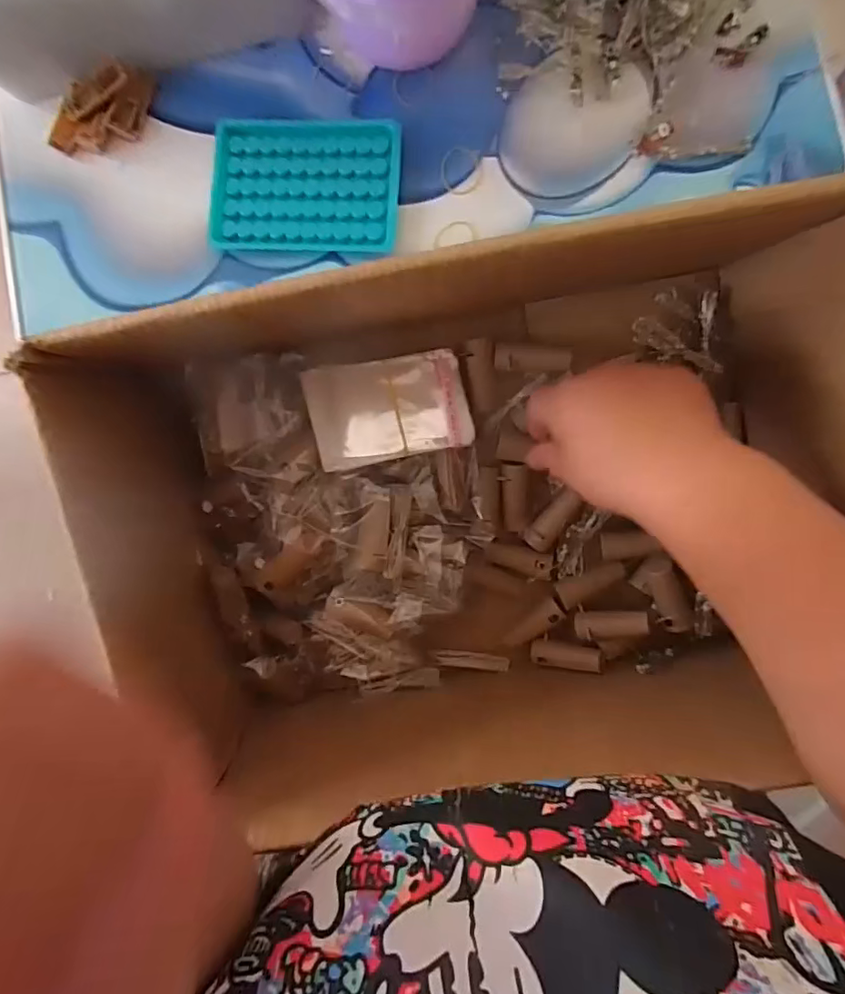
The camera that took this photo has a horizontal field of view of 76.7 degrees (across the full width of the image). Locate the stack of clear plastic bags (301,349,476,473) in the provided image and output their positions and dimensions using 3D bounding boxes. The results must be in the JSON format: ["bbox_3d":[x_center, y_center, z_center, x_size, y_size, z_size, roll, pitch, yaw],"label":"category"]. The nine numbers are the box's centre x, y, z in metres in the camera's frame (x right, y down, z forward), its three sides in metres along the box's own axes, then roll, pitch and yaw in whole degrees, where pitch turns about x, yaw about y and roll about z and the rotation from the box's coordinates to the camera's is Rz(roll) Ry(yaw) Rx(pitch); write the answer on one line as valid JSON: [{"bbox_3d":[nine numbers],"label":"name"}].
[{"bbox_3d":[-0.020,-0.059,0.349,0.105,0.006,0.065,-12,92,-20],"label":"stack of clear plastic bags"}]

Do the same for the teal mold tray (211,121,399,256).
[{"bbox_3d":[-0.083,-0.223,0.380,0.132,0.009,0.096,3,88,5],"label":"teal mold tray"}]

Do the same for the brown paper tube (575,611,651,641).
[{"bbox_3d":[0.135,0.091,0.380,0.049,0.014,0.018,-7,87,23],"label":"brown paper tube"}]

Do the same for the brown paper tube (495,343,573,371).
[{"bbox_3d":[0.073,-0.092,0.359,0.049,0.016,0.017,8,89,5],"label":"brown paper tube"}]

